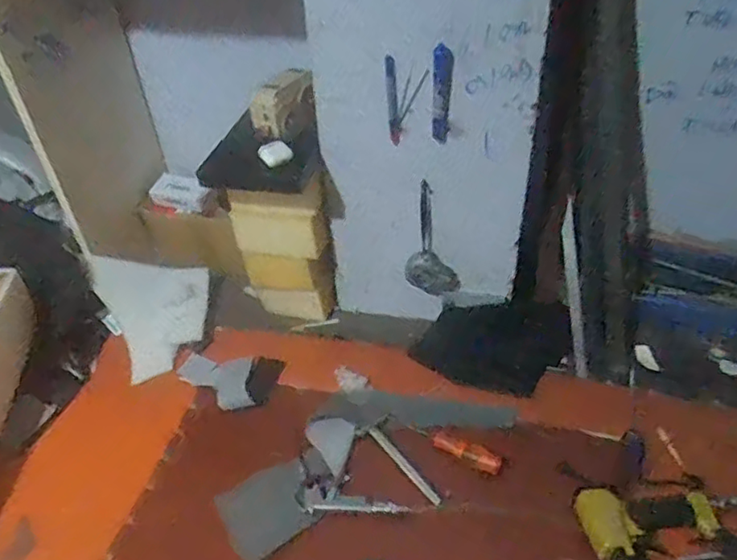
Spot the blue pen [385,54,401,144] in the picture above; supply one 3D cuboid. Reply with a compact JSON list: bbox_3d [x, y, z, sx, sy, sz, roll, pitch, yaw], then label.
[{"bbox_3d":[0.034,-0.254,0.871,0.019,0.127,0.013,-5,39,-2],"label":"blue pen"}]

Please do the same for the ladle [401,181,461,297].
[{"bbox_3d":[0.106,-0.058,1.004,0.088,0.210,0.024,7,40,12],"label":"ladle"}]

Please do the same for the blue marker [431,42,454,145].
[{"bbox_3d":[0.101,-0.253,0.843,0.026,0.137,0.015,-1,39,3],"label":"blue marker"}]

